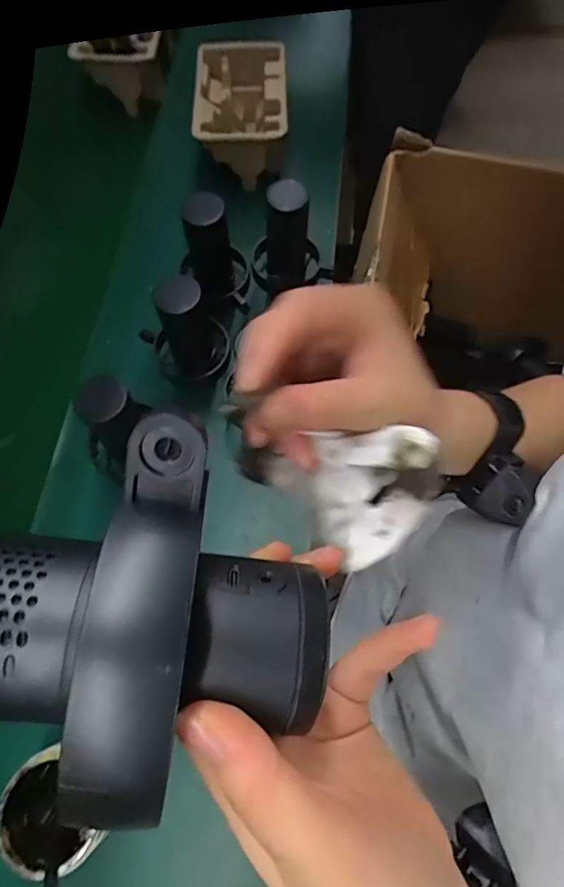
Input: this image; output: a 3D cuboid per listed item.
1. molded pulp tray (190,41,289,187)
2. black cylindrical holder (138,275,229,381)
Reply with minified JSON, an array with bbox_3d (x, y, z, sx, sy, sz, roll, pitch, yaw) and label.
[{"bbox_3d":[-0.062,-0.499,0.740,0.131,0.134,0.194,0,65,-2],"label":"molded pulp tray"},{"bbox_3d":[-0.118,-0.143,0.589,0.098,0.115,0.087,-18,69,-8],"label":"black cylindrical holder"}]

